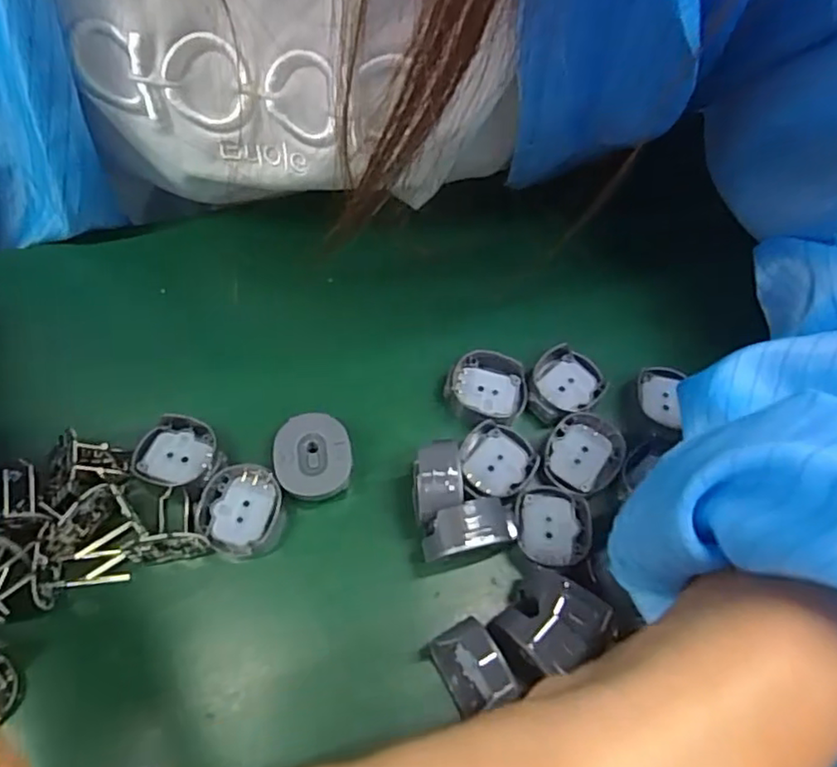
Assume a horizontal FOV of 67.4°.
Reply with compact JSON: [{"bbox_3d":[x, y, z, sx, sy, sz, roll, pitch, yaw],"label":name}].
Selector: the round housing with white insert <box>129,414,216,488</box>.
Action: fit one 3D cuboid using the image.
[{"bbox_3d":[-0.081,0.021,0.208,0.025,0.004,0.024,2,64,-3],"label":"round housing with white insert"}]

